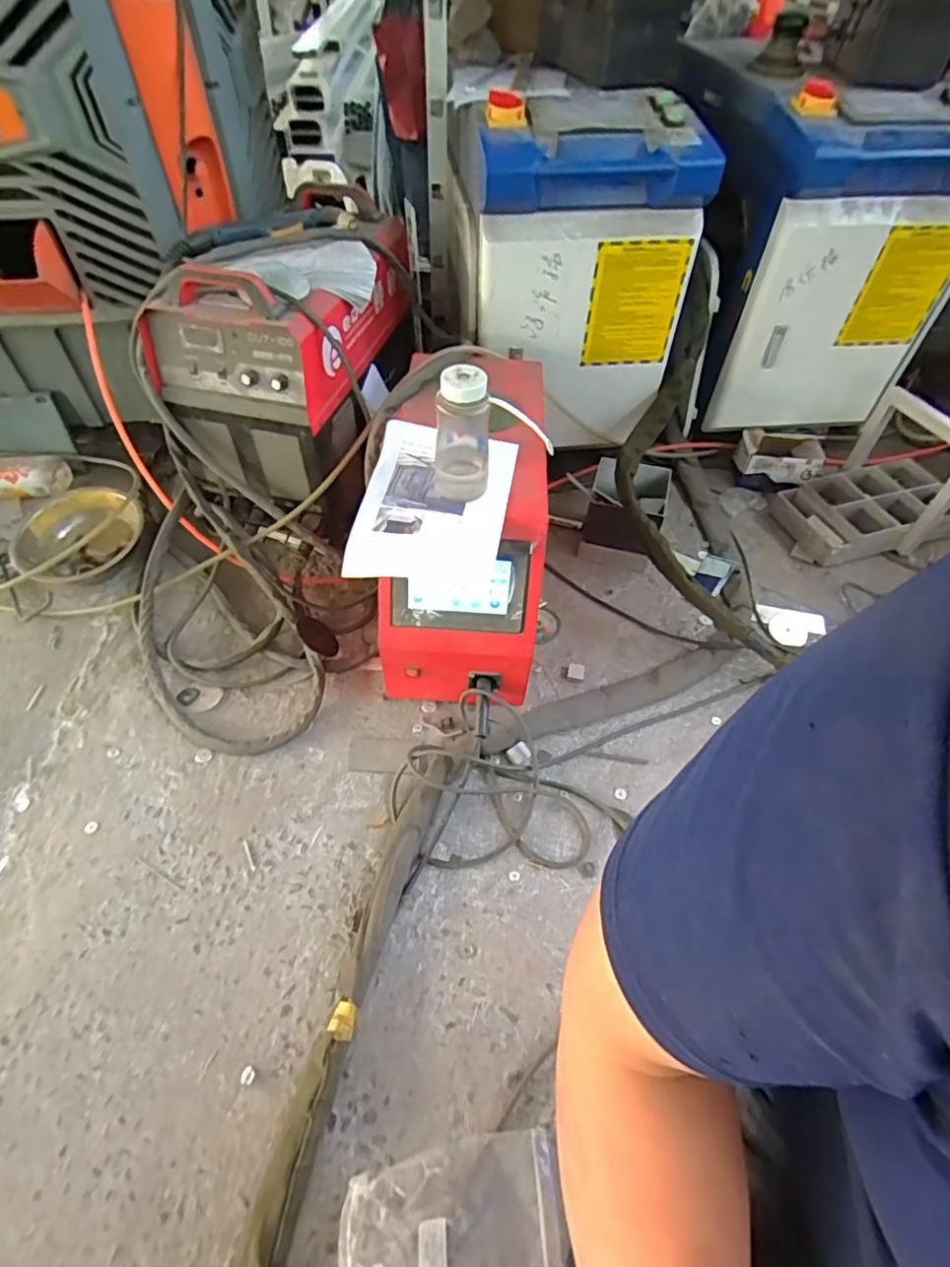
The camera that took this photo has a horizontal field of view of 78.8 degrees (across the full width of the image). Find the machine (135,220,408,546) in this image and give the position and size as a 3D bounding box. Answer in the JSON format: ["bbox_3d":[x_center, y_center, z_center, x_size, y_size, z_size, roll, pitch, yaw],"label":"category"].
[{"bbox_3d":[-0.339,-0.524,1.139,0.325,0.392,0.471,14,53,11],"label":"machine"}]

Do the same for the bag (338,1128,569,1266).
[{"bbox_3d":[-0.021,0.657,0.620,0.232,0.042,0.172,-3,52,-2],"label":"bag"}]

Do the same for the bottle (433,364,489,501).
[{"bbox_3d":[-0.021,-0.283,0.802,0.075,0.178,0.087,-2,52,-2],"label":"bottle"}]

